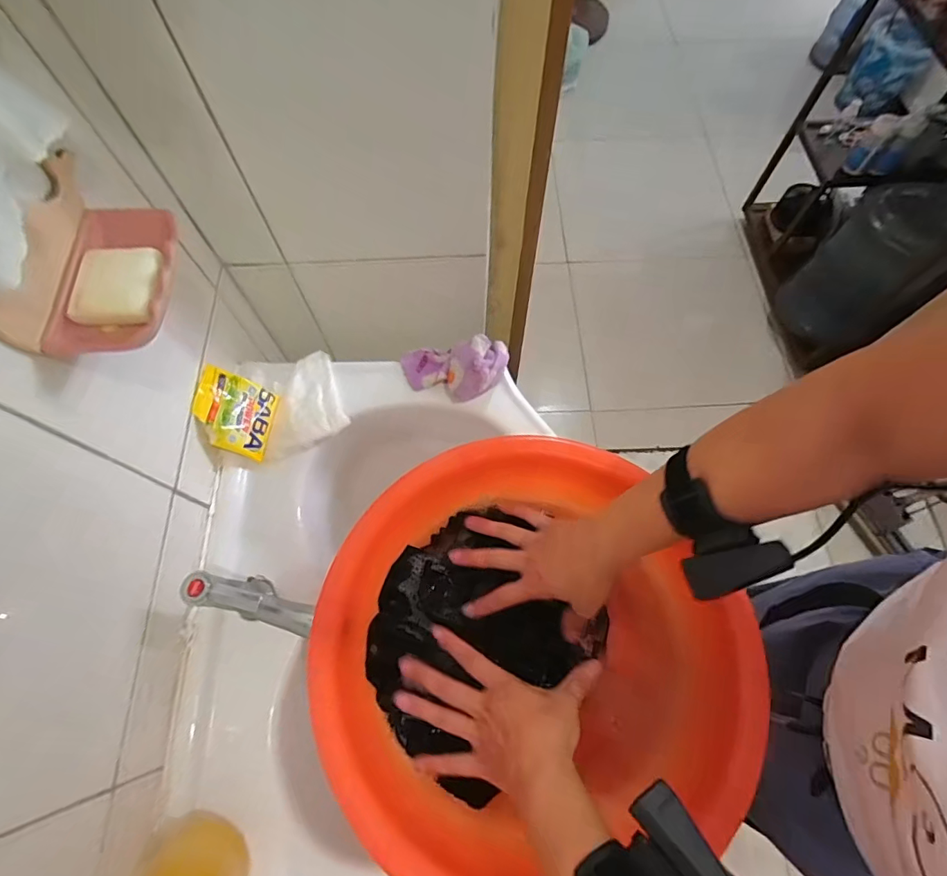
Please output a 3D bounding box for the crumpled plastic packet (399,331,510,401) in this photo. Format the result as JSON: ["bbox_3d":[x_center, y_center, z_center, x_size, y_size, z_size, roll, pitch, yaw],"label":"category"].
[{"bbox_3d":[-0.021,-0.089,0.609,0.135,0.043,0.085,-8,68,-3],"label":"crumpled plastic packet"}]

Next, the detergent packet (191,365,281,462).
[{"bbox_3d":[-0.275,-0.029,0.552,0.015,0.089,0.084,-13,60,39],"label":"detergent packet"}]

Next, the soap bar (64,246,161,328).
[{"bbox_3d":[-0.260,-0.113,0.353,0.058,0.018,0.061,4,67,2],"label":"soap bar"}]

